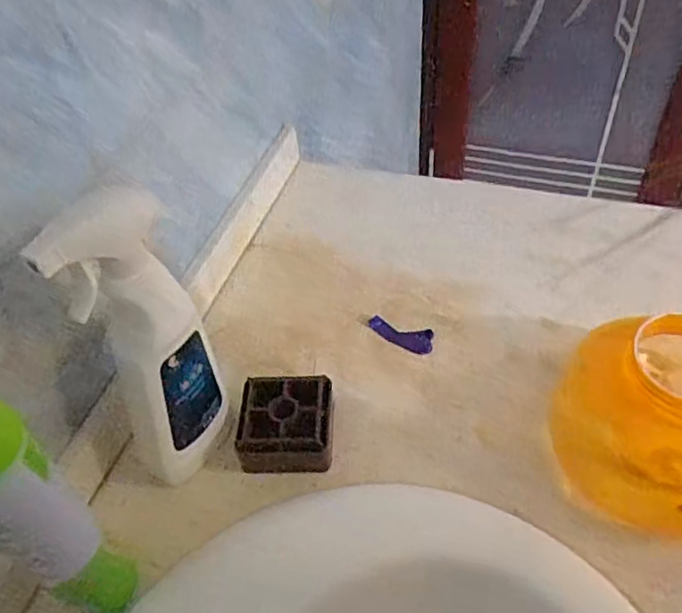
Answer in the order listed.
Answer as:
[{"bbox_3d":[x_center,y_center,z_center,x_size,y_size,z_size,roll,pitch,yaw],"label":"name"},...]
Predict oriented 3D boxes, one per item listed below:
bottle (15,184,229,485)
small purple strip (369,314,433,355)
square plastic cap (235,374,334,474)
[{"bbox_3d":[-0.138,0.031,0.480,0.052,0.263,0.096,16,52,19],"label":"bottle"},{"bbox_3d":[0.059,0.028,0.655,0.070,0.006,0.029,15,50,19],"label":"small purple strip"},{"bbox_3d":[-0.046,0.104,0.570,0.079,0.050,0.076,-1,47,5],"label":"square plastic cap"}]

